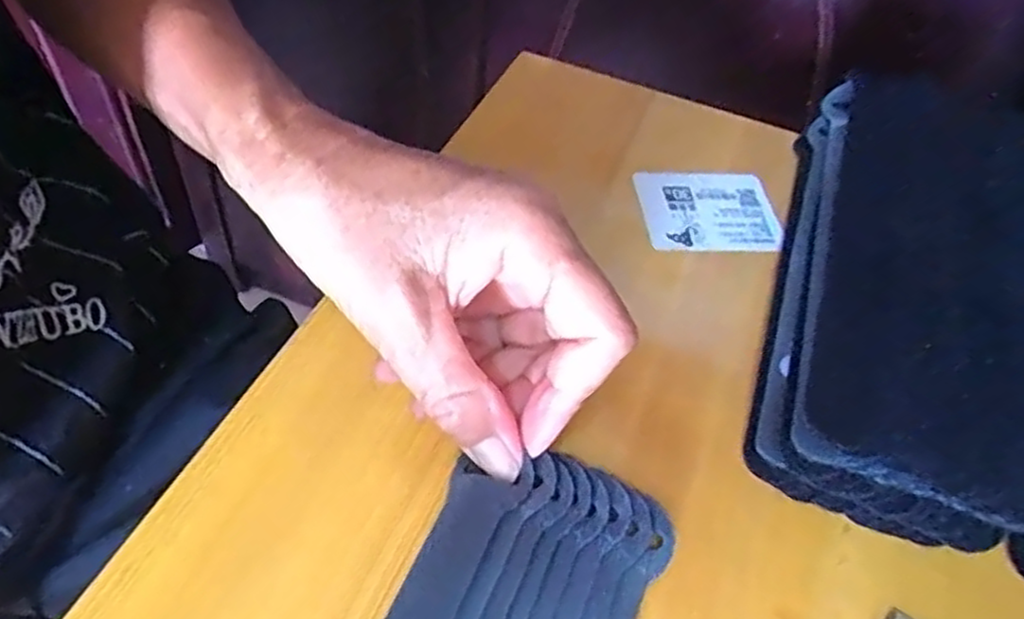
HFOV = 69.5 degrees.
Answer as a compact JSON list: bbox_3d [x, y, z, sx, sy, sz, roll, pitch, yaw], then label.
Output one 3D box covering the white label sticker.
[{"bbox_3d":[0.085,-0.044,0.326,0.058,0.006,0.048,1,55,-6],"label":"white label sticker"}]

